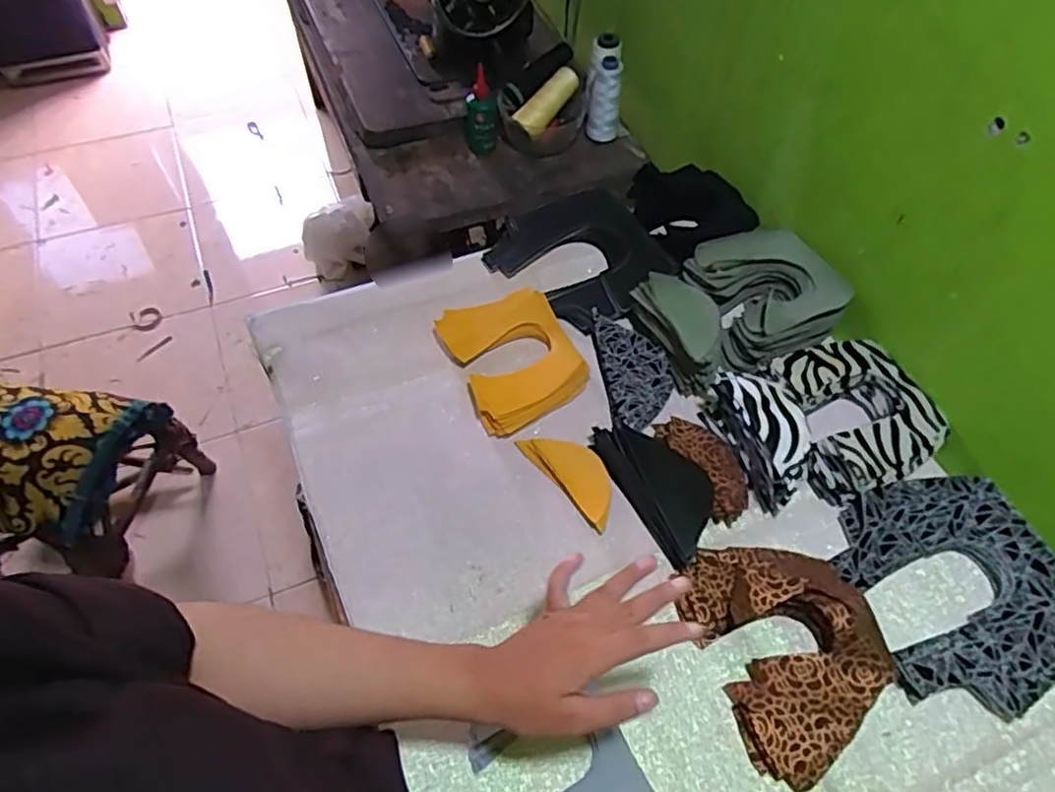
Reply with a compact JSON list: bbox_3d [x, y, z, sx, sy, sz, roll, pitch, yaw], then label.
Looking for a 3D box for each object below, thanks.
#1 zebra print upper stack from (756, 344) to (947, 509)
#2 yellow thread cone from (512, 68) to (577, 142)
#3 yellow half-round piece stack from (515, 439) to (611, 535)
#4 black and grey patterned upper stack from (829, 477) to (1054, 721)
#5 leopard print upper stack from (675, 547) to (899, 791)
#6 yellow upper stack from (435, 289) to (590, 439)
[{"bbox_3d":[0.326,0.018,0.688,0.143,0.049,0.158,-22,60,-15],"label":"zebra print upper stack"},{"bbox_3d":[0.028,-0.405,0.933,0.038,0.040,0.115,35,77,19],"label":"yellow thread cone"},{"bbox_3d":[0.047,0.075,0.669,0.049,0.017,0.120,-31,63,-20],"label":"yellow half-round piece stack"},{"bbox_3d":[0.377,0.169,0.601,0.182,0.040,0.193,-15,58,-12],"label":"black and grey patterned upper stack"},{"bbox_3d":[0.217,0.206,0.569,0.135,0.047,0.178,-19,59,-14],"label":"leopard print upper stack"},{"bbox_3d":[-0.017,-0.045,0.740,0.124,0.032,0.162,-24,61,-17],"label":"yellow upper stack"}]

